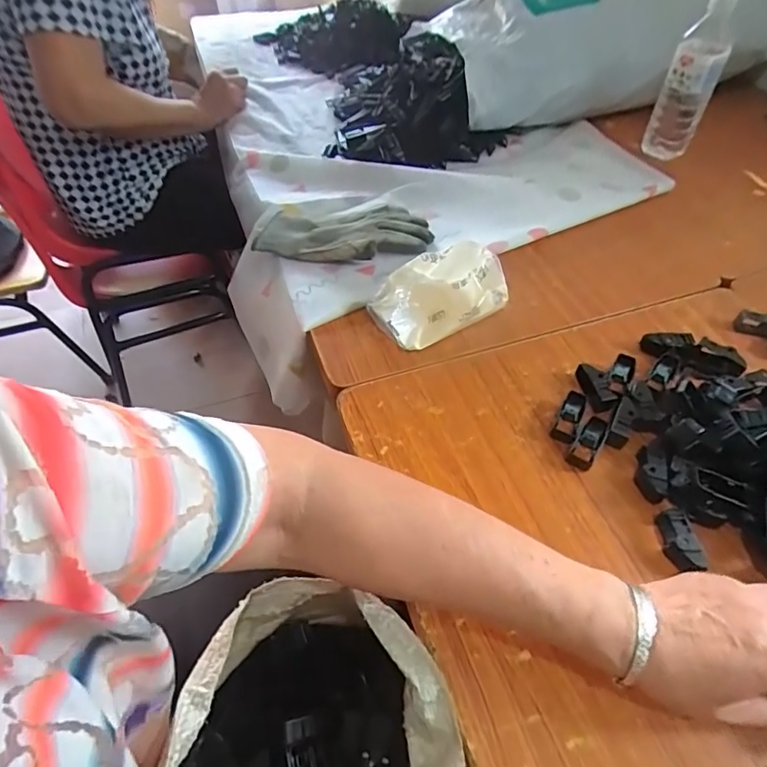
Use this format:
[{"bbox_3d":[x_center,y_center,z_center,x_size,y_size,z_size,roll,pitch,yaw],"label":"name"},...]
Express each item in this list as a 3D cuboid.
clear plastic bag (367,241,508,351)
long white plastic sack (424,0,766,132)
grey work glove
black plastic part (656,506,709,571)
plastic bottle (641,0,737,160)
[{"bbox_3d":[0.063,-0.101,0.567,0.140,0.069,0.085,-21,54,-15],"label":"clear plastic bag"},{"bbox_3d":[0.396,-0.612,0.878,0.615,0.182,0.239,-13,52,-9],"label":"long white plastic sack"},{"bbox_3d":[-0.052,-0.197,0.662,0.222,0.026,0.099,-1,51,0],"label":"grey work glove"},{"bbox_3d":[0.241,0.127,0.416,0.023,0.024,0.050,-1,51,0],"label":"black plastic part"},{"bbox_3d":[0.449,-0.441,0.750,0.068,0.198,0.055,23,55,18],"label":"plastic bottle"}]

